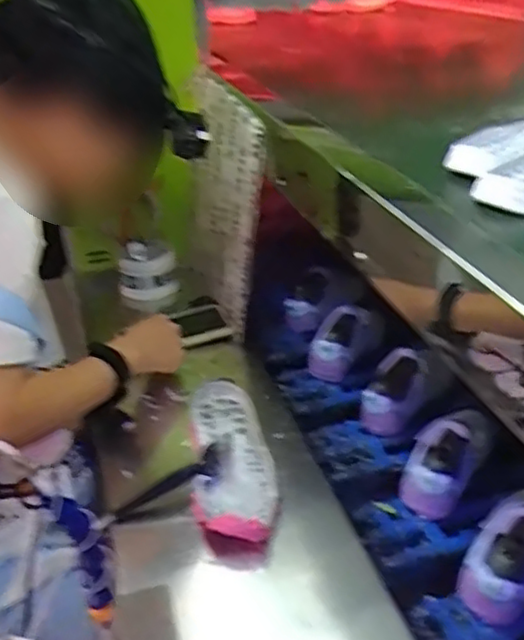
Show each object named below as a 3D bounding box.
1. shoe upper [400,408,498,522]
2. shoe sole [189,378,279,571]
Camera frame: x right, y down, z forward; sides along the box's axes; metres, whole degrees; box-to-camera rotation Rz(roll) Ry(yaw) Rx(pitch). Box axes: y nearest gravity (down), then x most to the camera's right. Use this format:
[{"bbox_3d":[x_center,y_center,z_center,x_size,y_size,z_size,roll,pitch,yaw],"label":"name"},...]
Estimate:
[{"bbox_3d":[0.208,0.166,0.790,0.075,0.076,0.121,23,41,37],"label":"shoe upper"},{"bbox_3d":[-0.038,0.157,0.809,0.100,0.060,0.289,-6,31,-2],"label":"shoe sole"}]

